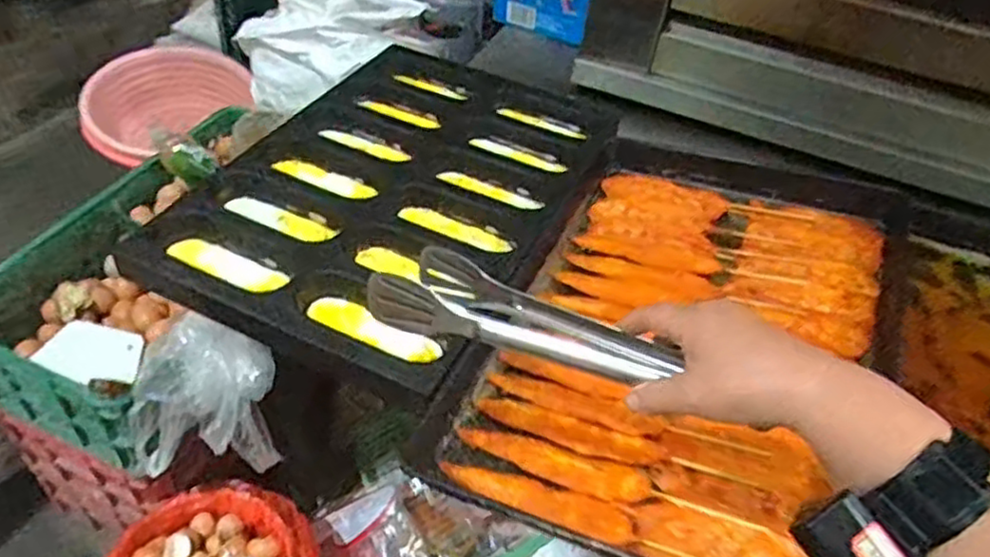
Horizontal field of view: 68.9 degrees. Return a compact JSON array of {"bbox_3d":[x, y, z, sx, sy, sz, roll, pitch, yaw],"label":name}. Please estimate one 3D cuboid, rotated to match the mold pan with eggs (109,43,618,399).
[{"bbox_3d":[-0.120,-0.130,0.946,0.408,0.054,0.600,22,47,15],"label":"mold pan with eggs"}]

